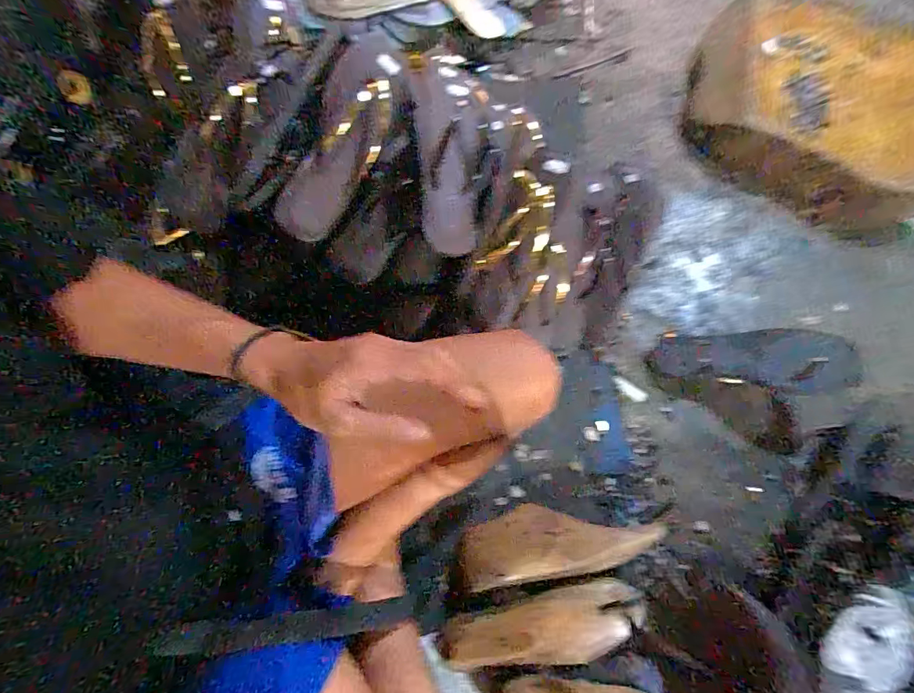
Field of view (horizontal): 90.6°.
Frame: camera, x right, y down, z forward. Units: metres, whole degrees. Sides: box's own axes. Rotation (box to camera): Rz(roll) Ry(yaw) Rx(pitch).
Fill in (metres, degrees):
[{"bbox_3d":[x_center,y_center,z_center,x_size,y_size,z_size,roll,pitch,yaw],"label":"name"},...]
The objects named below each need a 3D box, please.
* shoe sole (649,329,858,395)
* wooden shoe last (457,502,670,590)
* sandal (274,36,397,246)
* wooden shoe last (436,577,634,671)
[{"bbox_3d":[0.421,0.017,0.657,0.252,0.023,0.087,2,68,21],"label":"shoe sole"},{"bbox_3d":[0.121,0.238,0.556,0.227,0.063,0.080,-7,68,0],"label":"wooden shoe last"},{"bbox_3d":[-0.140,-0.246,0.551,0.088,0.046,0.253,31,102,12],"label":"sandal"},{"bbox_3d":[0.094,0.323,0.513,0.230,0.077,0.075,-1,68,-17],"label":"wooden shoe last"}]

